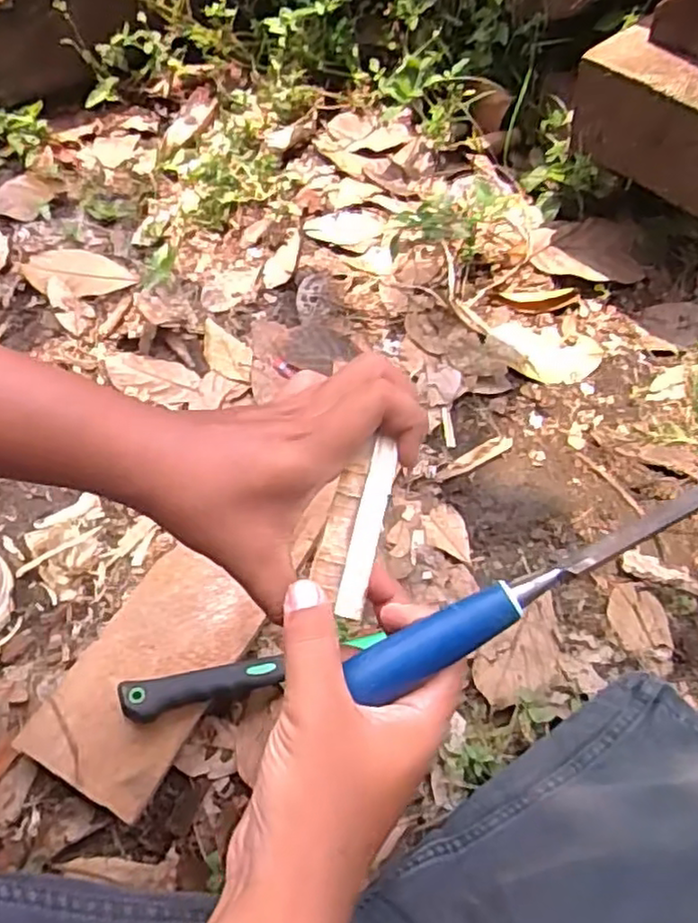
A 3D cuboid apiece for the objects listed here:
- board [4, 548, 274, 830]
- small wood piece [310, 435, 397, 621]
[{"bbox_3d":[-0.163,0.172,0.565,0.117,0.008,0.195,24,56,17],"label":"board"},{"bbox_3d":[0.003,0.031,0.331,0.025,0.007,0.084,13,79,8],"label":"small wood piece"}]

